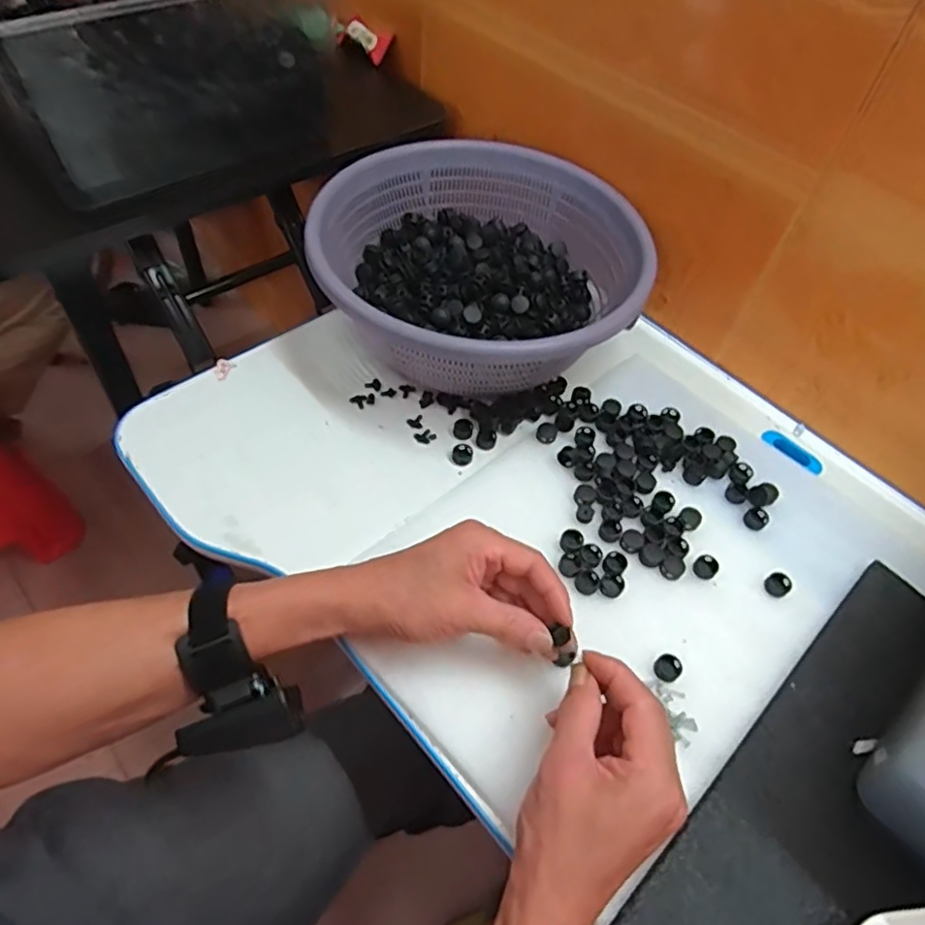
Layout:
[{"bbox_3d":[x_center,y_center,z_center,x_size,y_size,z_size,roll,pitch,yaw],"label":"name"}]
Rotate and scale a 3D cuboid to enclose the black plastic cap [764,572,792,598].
[{"bbox_3d":[0.233,0.090,0.477,0.016,0.009,0.016,1,52,-2],"label":"black plastic cap"}]

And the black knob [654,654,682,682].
[{"bbox_3d":[0.139,0.138,0.436,0.017,0.010,0.018,1,52,-2],"label":"black knob"}]

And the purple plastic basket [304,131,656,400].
[{"bbox_3d":[0.015,-0.169,0.592,0.275,0.113,0.271,4,55,1],"label":"purple plastic basket"}]

